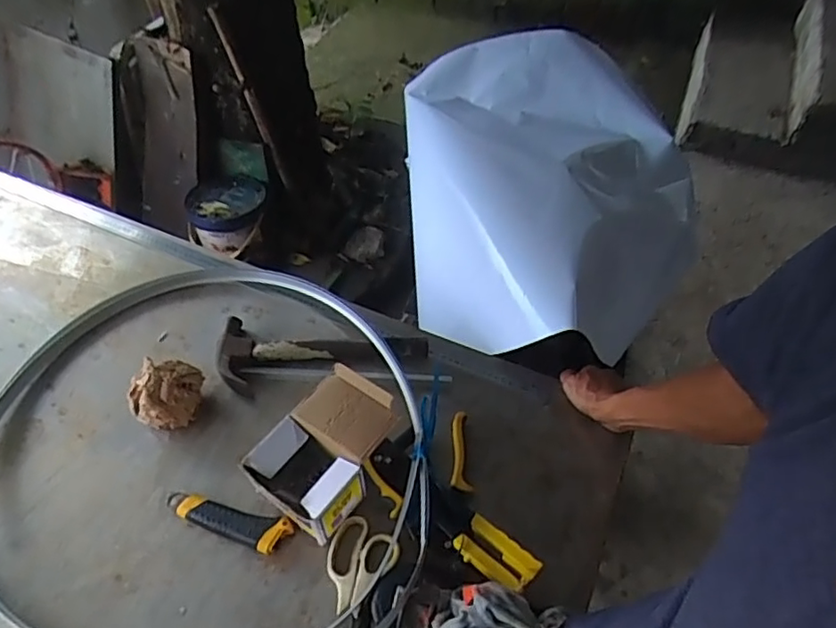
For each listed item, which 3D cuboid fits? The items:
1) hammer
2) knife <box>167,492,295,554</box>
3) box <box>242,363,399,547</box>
[{"bbox_3d":[-0.134,0.064,0.822,0.284,0.026,0.106,6,51,4],"label":"hammer"},{"bbox_3d":[-0.222,0.240,0.691,0.152,0.018,0.039,13,52,9],"label":"knife"},{"bbox_3d":[-0.105,0.164,0.705,0.115,0.081,0.170,30,57,21],"label":"box"}]

